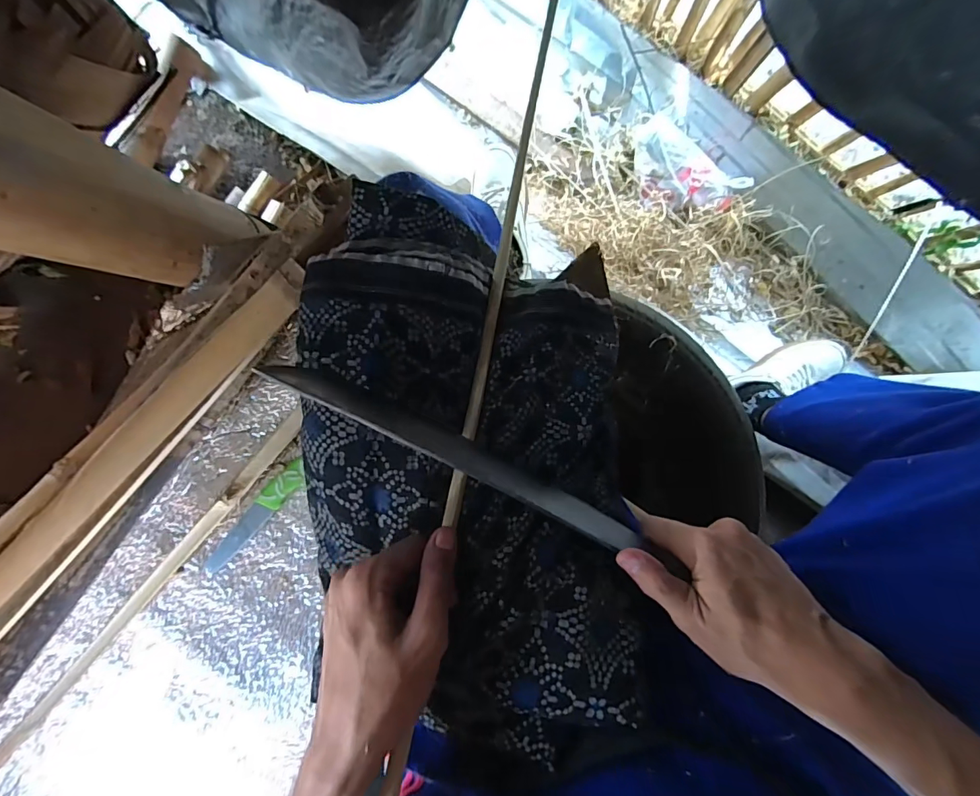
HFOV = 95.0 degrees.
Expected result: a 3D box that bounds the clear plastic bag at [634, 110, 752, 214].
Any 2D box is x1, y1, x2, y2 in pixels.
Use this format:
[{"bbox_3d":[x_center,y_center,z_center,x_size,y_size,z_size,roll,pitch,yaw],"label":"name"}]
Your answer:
[{"bbox_3d":[0.375,-0.443,0.898,0.239,0.062,0.139,36,95,-1],"label":"clear plastic bag"}]

